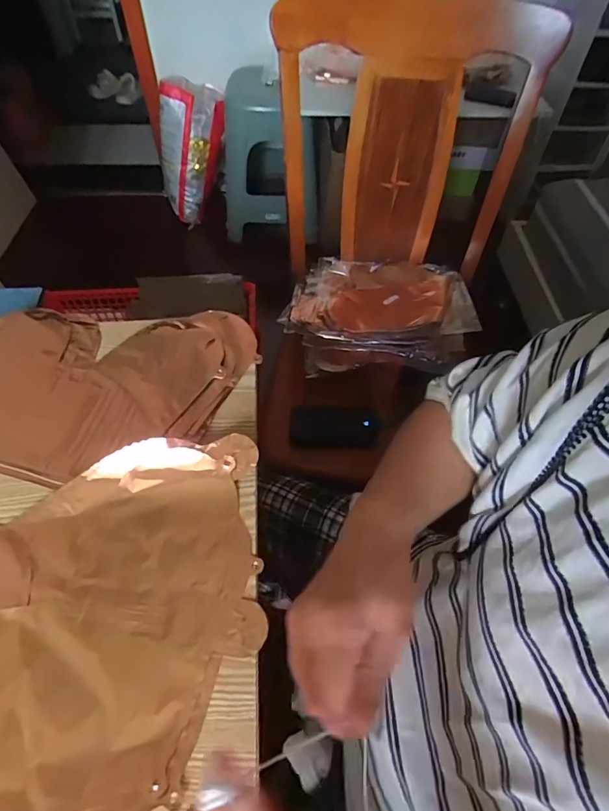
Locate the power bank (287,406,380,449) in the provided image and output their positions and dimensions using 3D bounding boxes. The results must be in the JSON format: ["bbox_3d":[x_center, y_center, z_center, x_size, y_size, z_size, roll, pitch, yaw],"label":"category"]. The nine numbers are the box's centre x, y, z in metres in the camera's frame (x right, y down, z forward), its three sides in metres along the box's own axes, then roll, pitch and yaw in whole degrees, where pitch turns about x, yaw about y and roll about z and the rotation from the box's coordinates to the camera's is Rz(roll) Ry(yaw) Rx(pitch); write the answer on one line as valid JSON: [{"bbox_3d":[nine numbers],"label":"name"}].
[{"bbox_3d":[0.053,0.038,0.832,0.156,0.030,0.063,4,55,2],"label":"power bank"}]

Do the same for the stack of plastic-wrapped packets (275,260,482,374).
[{"bbox_3d":[0.143,-0.193,0.897,0.352,0.055,0.271,5,55,2],"label":"stack of plastic-wrapped packets"}]

